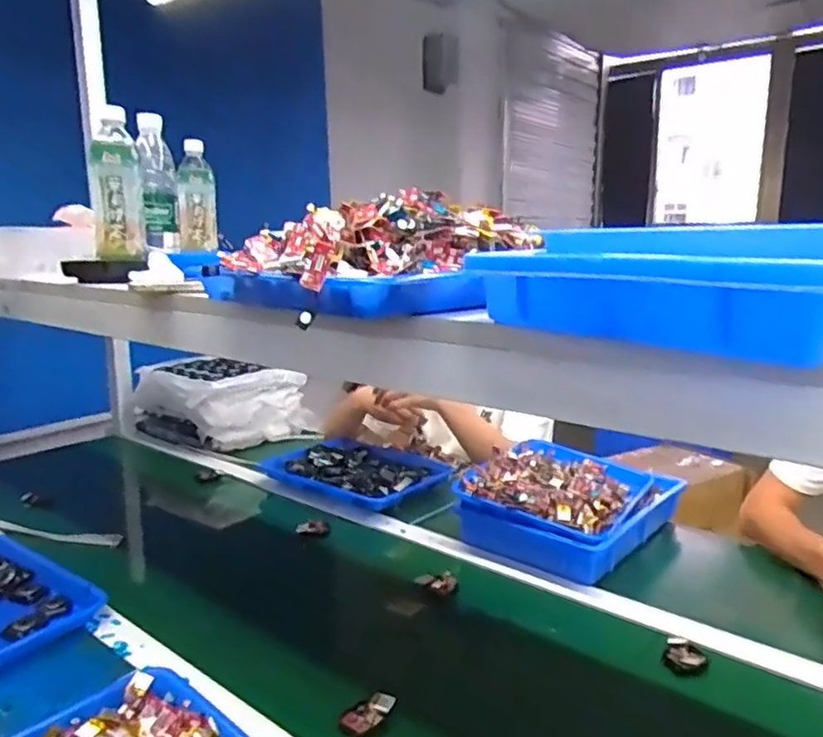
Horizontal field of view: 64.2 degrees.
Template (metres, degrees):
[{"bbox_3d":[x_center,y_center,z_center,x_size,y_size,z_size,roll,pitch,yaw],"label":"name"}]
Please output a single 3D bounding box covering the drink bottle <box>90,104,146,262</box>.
[{"bbox_3d":[-0.372,-0.224,0.825,0.058,0.168,0.068,-6,12,-23],"label":"drink bottle"}]

